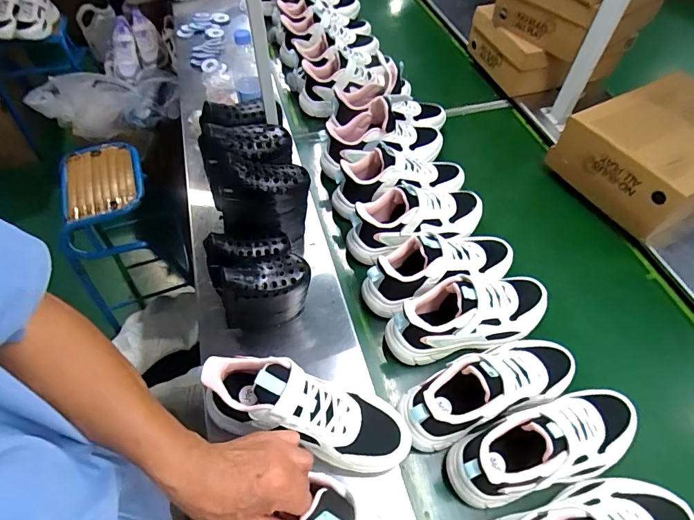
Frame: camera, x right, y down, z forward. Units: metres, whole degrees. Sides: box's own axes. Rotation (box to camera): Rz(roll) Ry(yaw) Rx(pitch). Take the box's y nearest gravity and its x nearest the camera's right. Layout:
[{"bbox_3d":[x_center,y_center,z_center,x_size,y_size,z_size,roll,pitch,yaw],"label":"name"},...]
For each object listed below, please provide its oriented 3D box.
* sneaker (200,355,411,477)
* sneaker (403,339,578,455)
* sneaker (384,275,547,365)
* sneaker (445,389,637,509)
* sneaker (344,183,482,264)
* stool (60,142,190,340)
[{"bbox_3d":[-0.050,0.191,0.512,0.262,0.126,0.087,21,55,-2],"label":"sneaker"},{"bbox_3d":[0.202,0.165,0.555,0.262,0.101,0.088,-18,55,-13],"label":"sneaker"},{"bbox_3d":[0.194,0.071,0.621,0.265,0.102,0.093,-13,55,-10],"label":"sneaker"},{"bbox_3d":[0.264,0.228,0.513,0.264,0.103,0.097,-15,55,-11],"label":"sneaker"},{"bbox_3d":[0.129,-0.075,0.740,0.256,0.127,0.086,-16,55,-12],"label":"sneaker"},{"bbox_3d":[-0.723,-0.079,1.358,0.250,0.478,0.329,-20,56,-14],"label":"stool"}]

